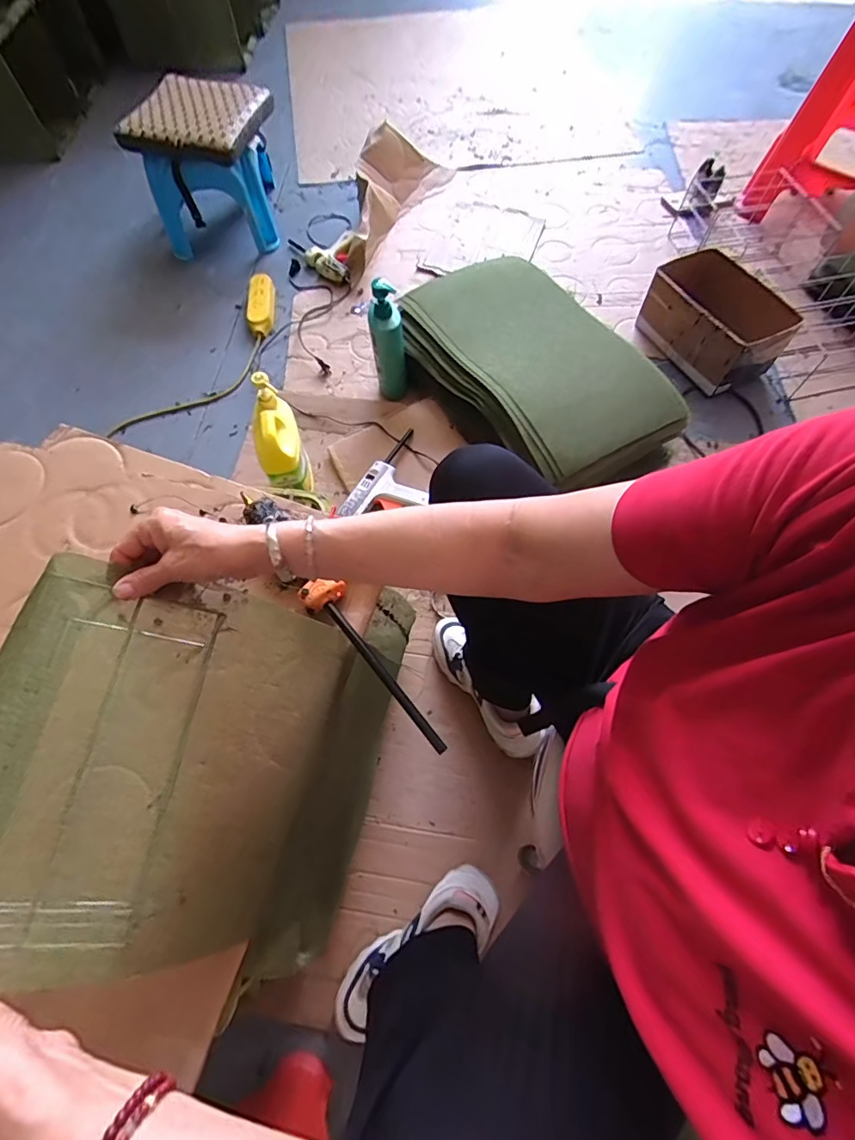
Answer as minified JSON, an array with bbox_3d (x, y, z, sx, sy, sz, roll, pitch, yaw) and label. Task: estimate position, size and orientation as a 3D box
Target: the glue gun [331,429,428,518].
[{"bbox_3d":[-0.061,-0.175,0.998,0.129,0.031,0.249,32,70,14],"label":"glue gun"}]

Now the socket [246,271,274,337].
[{"bbox_3d":[-0.422,-0.672,1.246,0.066,0.032,0.204,-5,66,-2],"label":"socket"}]

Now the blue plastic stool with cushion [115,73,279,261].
[{"bbox_3d":[-0.545,-1.035,1.274,0.317,0.269,0.322,5,66,3],"label":"blue plastic stool with cushion"}]

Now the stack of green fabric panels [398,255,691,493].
[{"bbox_3d":[0.214,-0.427,1.027,0.361,0.121,0.589,-33,70,-13],"label":"stack of green fabric panels"}]

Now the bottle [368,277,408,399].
[{"bbox_3d":[-0.081,-0.467,1.025,0.068,0.257,0.071,-4,66,-1],"label":"bottle"}]

